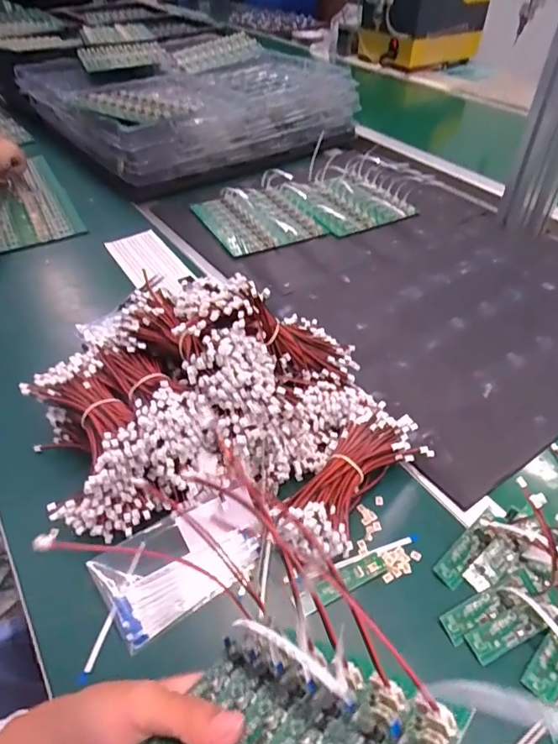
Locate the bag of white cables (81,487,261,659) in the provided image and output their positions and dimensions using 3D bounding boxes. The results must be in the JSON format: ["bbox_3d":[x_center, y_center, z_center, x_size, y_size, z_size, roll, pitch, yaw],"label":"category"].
[{"bbox_3d":[-0.079,0.159,0.417,0.137,0.021,0.080,-27,69,-18],"label":"bag of white cables"}]

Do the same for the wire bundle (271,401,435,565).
[{"bbox_3d":[0.067,0.099,0.453,0.075,0.047,0.166,31,52,28],"label":"wire bundle"}]

